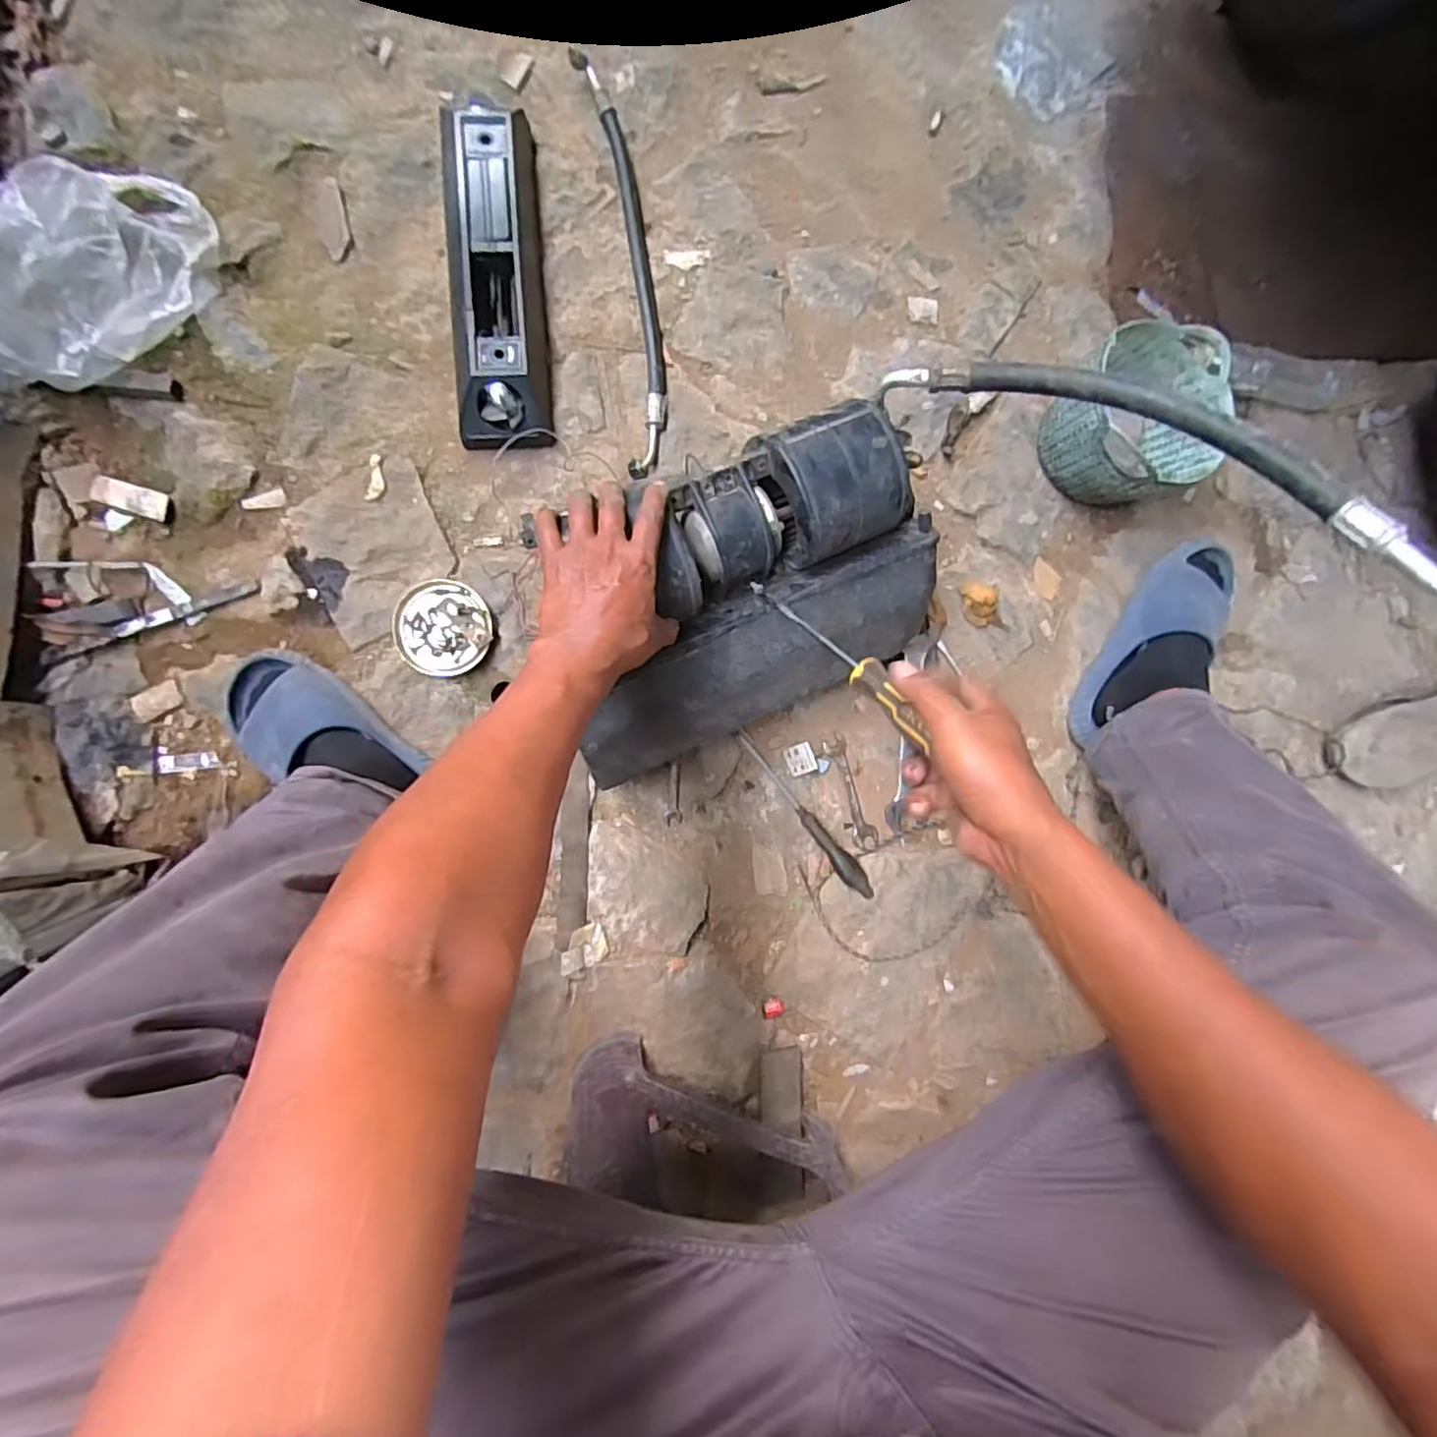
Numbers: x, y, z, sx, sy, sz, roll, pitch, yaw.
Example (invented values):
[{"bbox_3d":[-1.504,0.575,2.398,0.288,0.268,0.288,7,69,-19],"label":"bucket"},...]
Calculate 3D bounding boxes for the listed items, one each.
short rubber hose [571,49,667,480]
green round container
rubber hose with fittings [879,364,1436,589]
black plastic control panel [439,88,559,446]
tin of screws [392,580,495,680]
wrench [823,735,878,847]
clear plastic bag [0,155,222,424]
[{"bbox_3d":[-0.108,-0.540,0.781,0.059,0.024,0.496,-8,89,-7],"label":"short rubber hose"},{"bbox_3d":[0.509,-0.356,0.797,0.184,0.136,0.173,0,88,-7],"label":"green round container"},{"bbox_3d":[0.336,-0.210,0.497,0.449,0.030,0.074,36,83,24],"label":"rubber hose with fittings"},{"bbox_3d":[-0.256,-0.506,0.743,0.106,0.062,0.383,-3,88,-7],"label":"black plastic control panel"},{"bbox_3d":[-0.309,-0.102,0.733,0.101,0.021,0.105,0,88,-7],"label":"tin of screws"},{"bbox_3d":[0.164,0.091,0.809,0.031,0.006,0.140,-18,90,-7],"label":"wrench"},{"bbox_3d":[-0.664,-0.442,0.664,0.144,0.118,0.327,31,85,-4],"label":"clear plastic bag"}]

